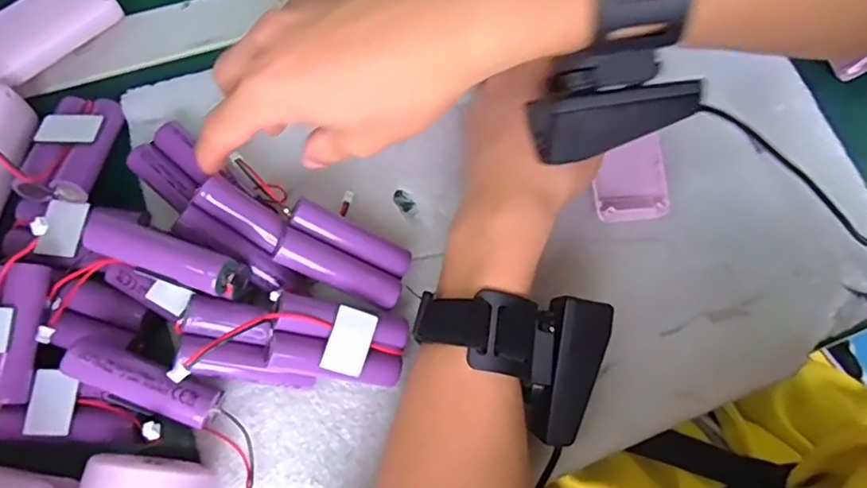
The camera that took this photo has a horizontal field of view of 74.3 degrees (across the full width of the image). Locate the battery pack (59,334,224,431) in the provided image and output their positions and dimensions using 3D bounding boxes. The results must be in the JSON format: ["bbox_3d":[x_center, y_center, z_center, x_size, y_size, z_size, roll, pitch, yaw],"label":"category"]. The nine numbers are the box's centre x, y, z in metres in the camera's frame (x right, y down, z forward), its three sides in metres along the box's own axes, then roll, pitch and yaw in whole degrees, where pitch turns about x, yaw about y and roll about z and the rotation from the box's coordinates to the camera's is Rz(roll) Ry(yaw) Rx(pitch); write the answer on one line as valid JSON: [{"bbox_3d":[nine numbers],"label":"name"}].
[{"bbox_3d":[-0.131,0.061,0.257,0.068,0.015,0.018,26,73,-7],"label":"battery pack"}]

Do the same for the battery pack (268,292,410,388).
[{"bbox_3d":[-0.046,0.048,0.279,0.066,0.019,0.036,20,78,-33],"label":"battery pack"}]

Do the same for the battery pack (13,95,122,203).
[{"bbox_3d":[-0.197,-0.055,0.311,0.034,0.020,0.068,5,58,-1],"label":"battery pack"}]

